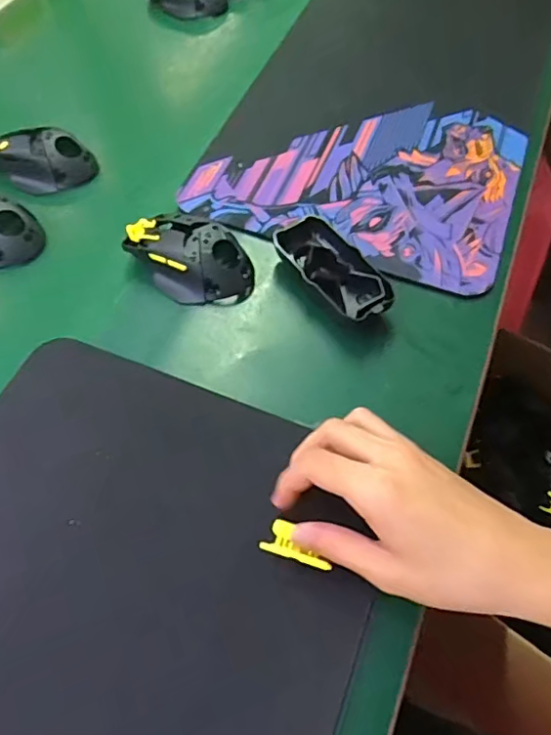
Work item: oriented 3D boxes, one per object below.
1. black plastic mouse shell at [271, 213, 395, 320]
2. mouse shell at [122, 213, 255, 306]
[{"bbox_3d":[0.047,-0.080,0.466,0.054,0.026,0.116,-34,61,-20],"label":"black plastic mouse shell"},{"bbox_3d":[-0.072,-0.095,0.468,0.103,0.033,0.071,34,65,20],"label":"mouse shell"}]

